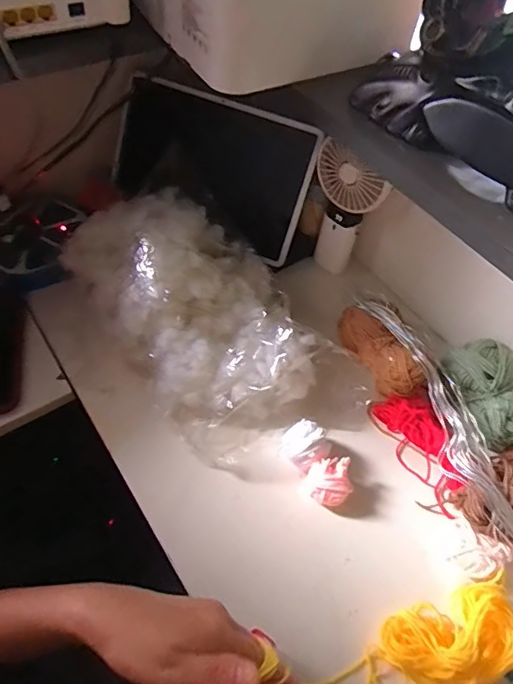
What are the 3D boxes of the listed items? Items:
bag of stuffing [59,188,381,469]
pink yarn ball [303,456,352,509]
[{"bbox_3d":[-0.045,-0.022,0.499,0.178,0.123,0.329,-37,66,-27],"label":"bag of stuffing"},{"bbox_3d":[0.068,0.133,0.456,0.041,0.036,0.039,3,55,-4],"label":"pink yarn ball"}]

